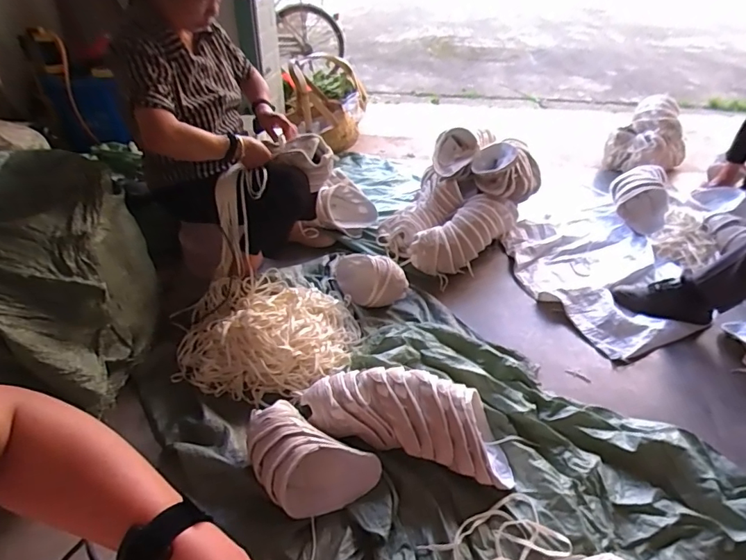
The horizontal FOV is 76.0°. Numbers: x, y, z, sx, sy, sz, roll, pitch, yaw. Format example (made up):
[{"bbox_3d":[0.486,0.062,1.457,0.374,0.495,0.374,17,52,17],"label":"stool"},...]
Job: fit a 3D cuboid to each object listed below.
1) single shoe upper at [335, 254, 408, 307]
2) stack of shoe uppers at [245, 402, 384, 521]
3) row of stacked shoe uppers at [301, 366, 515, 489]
[{"bbox_3d":[-0.015,-0.015,1.459,0.251,0.121,0.126,15,40,16],"label":"single shoe upper"},{"bbox_3d":[-0.137,0.363,0.960,0.265,0.115,0.156,19,41,20],"label":"stack of shoe uppers"},{"bbox_3d":[0.083,0.292,1.055,0.472,0.119,0.164,11,39,11],"label":"row of stacked shoe uppers"}]

